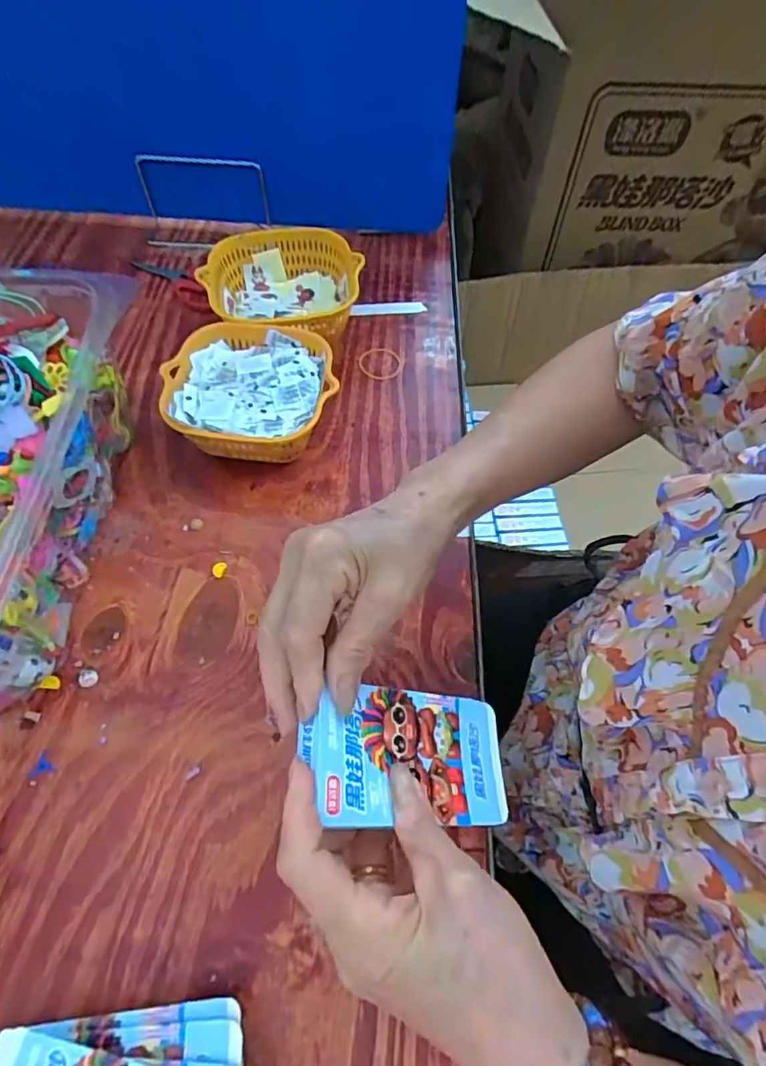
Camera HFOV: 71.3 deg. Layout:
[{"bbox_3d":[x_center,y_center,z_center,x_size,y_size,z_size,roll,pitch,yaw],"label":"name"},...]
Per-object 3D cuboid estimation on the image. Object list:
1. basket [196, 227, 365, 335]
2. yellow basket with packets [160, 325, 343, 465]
[{"bbox_3d":[-0.104,-0.251,0.566,0.151,0.068,0.149,1,60,-2],"label":"basket"},{"bbox_3d":[-0.117,-0.123,0.490,0.145,0.063,0.142,-4,60,-3],"label":"yellow basket with packets"}]

